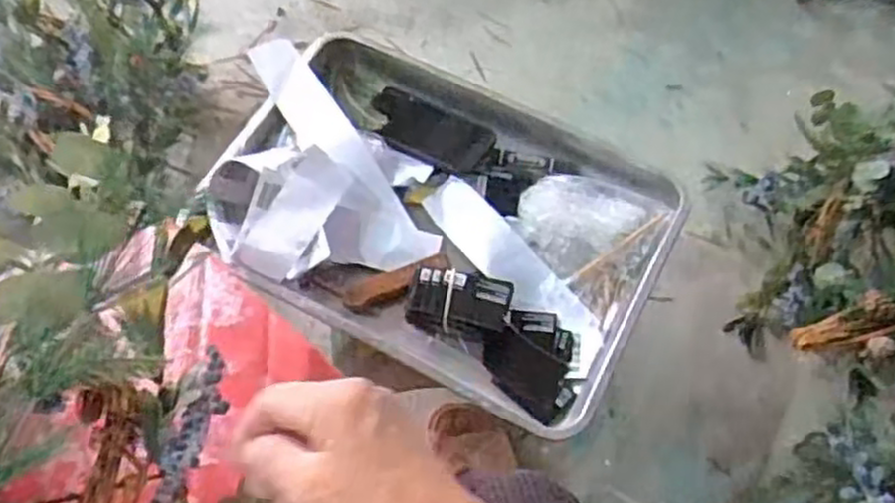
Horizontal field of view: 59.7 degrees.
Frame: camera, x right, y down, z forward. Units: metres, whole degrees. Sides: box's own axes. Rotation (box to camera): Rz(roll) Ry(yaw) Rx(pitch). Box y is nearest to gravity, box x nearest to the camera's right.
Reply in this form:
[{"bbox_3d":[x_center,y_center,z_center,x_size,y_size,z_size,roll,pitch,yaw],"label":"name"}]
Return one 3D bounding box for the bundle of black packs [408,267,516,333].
[{"bbox_3d":[0.012,0.052,0.820,0.109,0.036,0.063,3,63,2],"label":"bundle of black packs"}]

